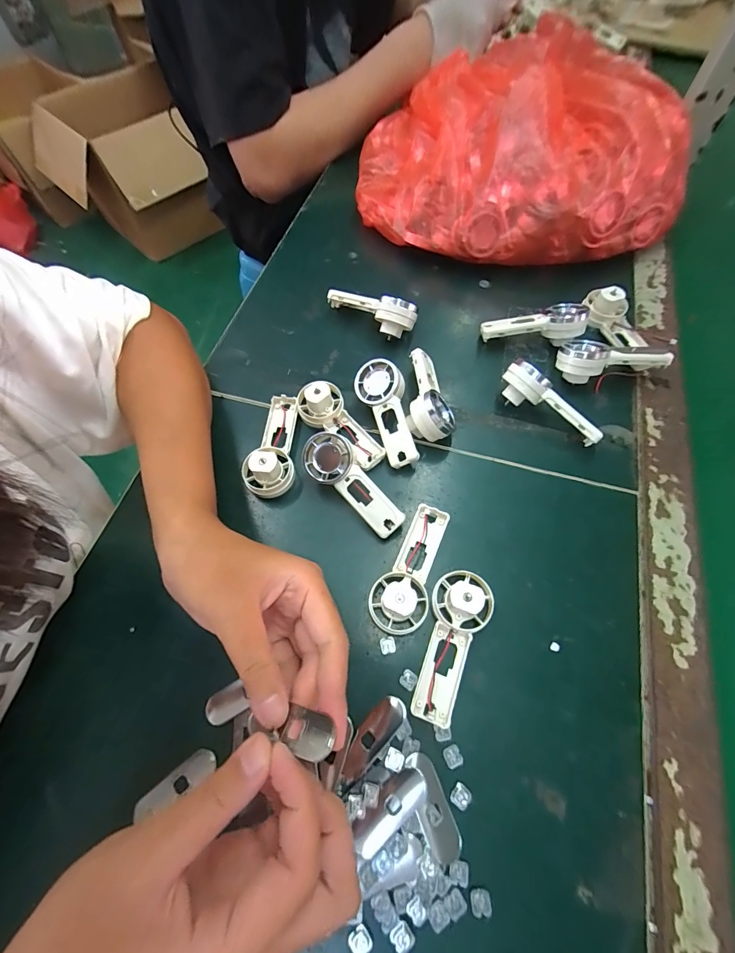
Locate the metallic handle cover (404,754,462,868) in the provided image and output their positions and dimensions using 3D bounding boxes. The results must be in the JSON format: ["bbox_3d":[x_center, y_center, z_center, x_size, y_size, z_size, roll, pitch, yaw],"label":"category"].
[{"bbox_3d":[0.036,0.186,0.213,0.019,0.004,0.050,-21,65,-9],"label":"metallic handle cover"}]

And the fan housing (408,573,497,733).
[{"bbox_3d":[0.054,0.107,0.242,0.036,0.020,0.091,18,78,10],"label":"fan housing"}]

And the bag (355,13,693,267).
[{"bbox_3d":[0.155,-0.358,0.420,0.318,0.130,0.251,-3,63,0],"label":"bag"}]

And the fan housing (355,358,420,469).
[{"bbox_3d":[0.017,-0.052,0.315,0.038,0.039,0.090,-12,64,-5],"label":"fan housing"}]

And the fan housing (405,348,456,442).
[{"bbox_3d":[0.056,-0.070,0.325,0.039,0.038,0.088,5,64,4],"label":"fan housing"}]

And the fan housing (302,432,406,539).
[{"bbox_3d":[-0.010,0.006,0.292,0.037,0.020,0.093,-45,80,7],"label":"fan housing"}]

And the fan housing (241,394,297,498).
[{"bbox_3d":[-0.078,-0.029,0.309,0.037,0.028,0.092,1,63,2],"label":"fan housing"}]

